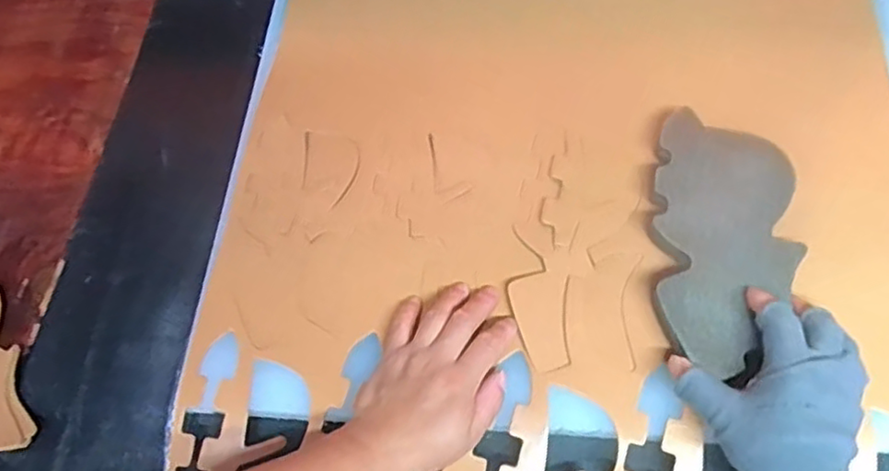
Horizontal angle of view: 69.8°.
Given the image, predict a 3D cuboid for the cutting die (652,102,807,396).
[{"bbox_3d":[0.202,0.003,0.462,0.094,0.020,0.197,10,66,5],"label":"cutting die"}]

